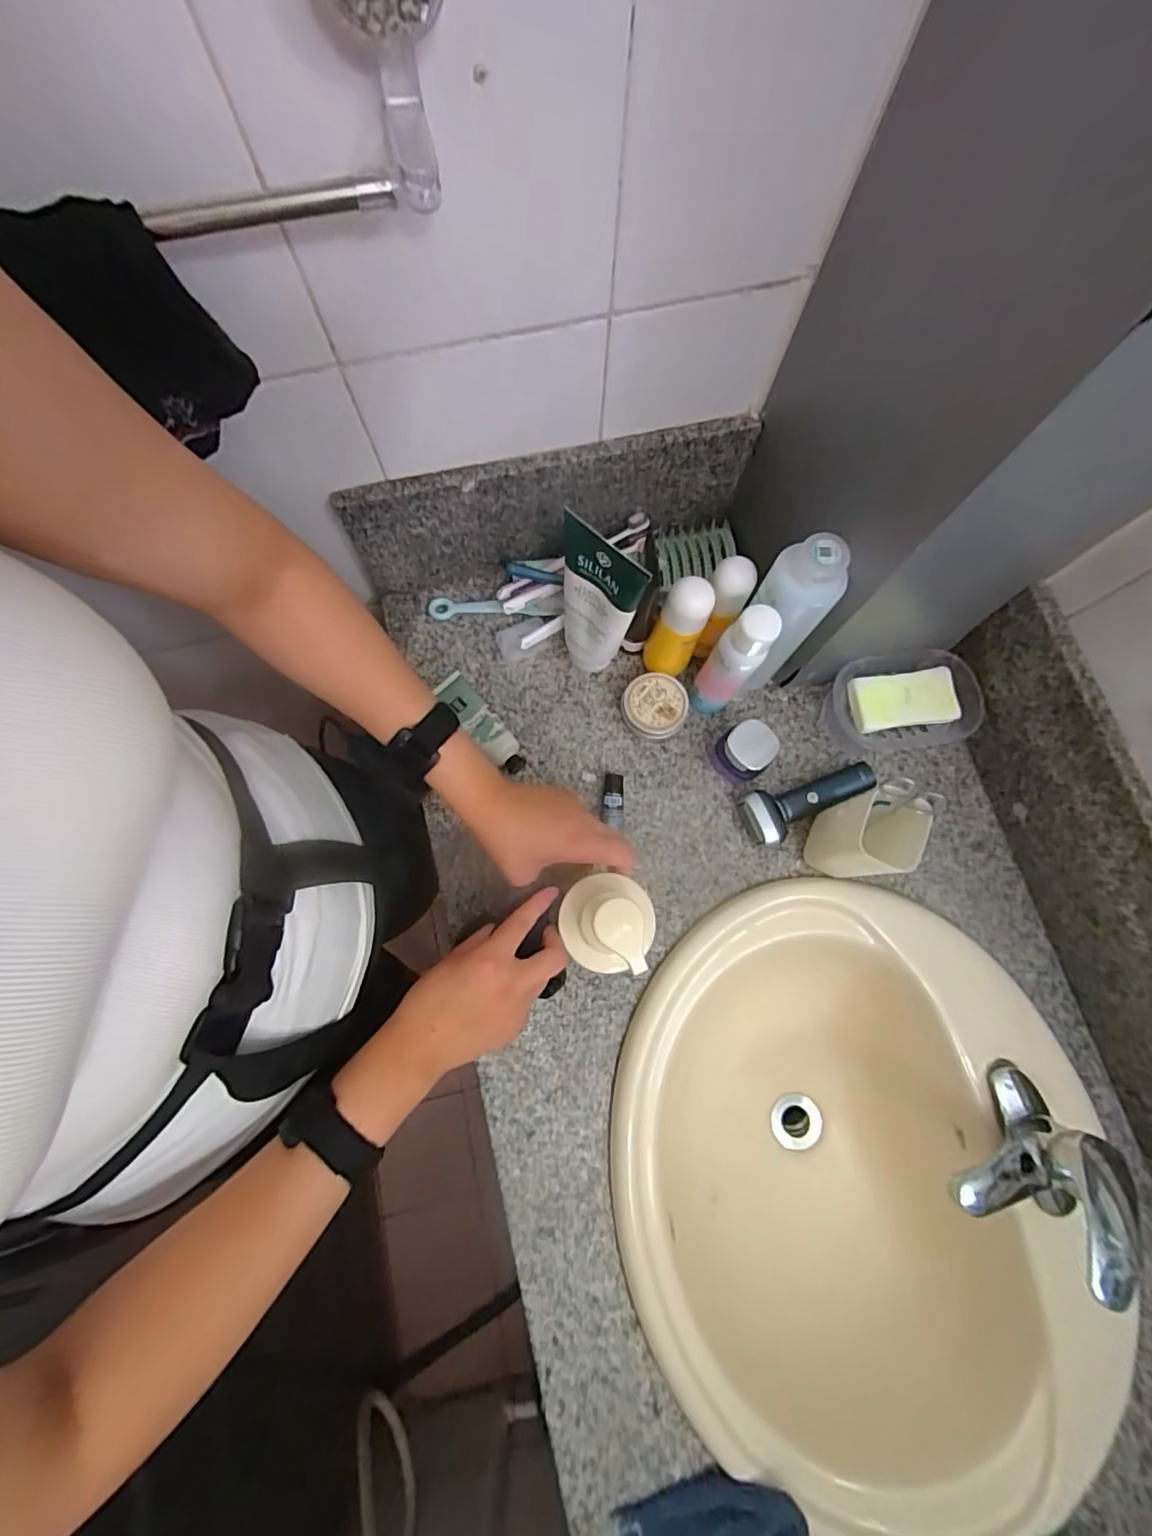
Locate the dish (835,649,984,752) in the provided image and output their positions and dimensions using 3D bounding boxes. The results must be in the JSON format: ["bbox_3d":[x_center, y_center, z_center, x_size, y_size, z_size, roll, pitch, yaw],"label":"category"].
[{"bbox_3d":[0.353,-0.069,0.613,0.142,0.054,0.097,-5,75,-2],"label":"dish"}]

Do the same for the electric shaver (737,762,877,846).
[{"bbox_3d":[0.245,0.038,0.598,0.146,0.030,0.052,-16,76,-5],"label":"electric shaver"}]

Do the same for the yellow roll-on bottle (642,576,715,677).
[{"bbox_3d":[0.098,-0.132,0.562,0.046,0.134,0.037,19,78,3],"label":"yellow roll-on bottle"}]

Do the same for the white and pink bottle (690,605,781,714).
[{"bbox_3d":[0.149,-0.099,0.558,0.043,0.170,0.037,29,76,6],"label":"white and pink bottle"}]

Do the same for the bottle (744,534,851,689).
[{"bbox_3d":[0.187,-0.130,0.546,0.061,0.212,0.059,23,78,4],"label":"bottle"}]

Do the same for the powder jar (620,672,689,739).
[{"bbox_3d":[0.084,-0.066,0.614,0.067,0.039,0.061,0,75,-1],"label":"powder jar"}]

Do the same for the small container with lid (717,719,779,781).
[{"bbox_3d":[0.174,-0.015,0.588,0.048,0.067,0.052,-31,80,-8],"label":"small container with lid"}]

